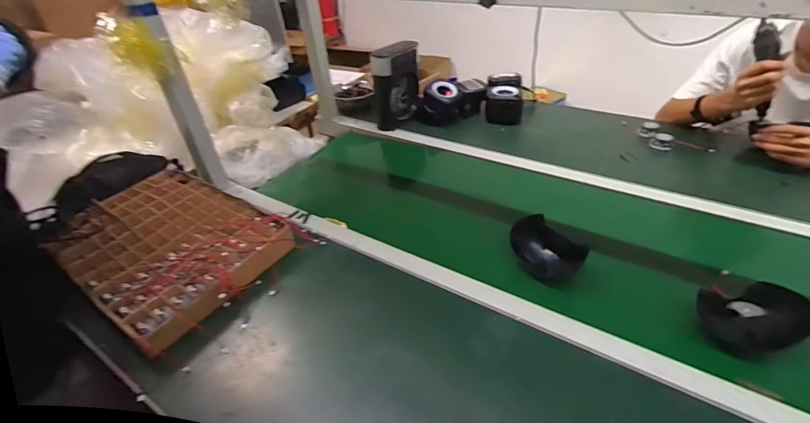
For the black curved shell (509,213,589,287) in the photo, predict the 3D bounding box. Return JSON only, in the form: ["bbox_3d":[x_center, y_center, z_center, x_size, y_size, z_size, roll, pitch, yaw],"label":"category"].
[{"bbox_3d":[0.250,0.072,0.694,0.079,0.069,0.126,-23,41,-22],"label":"black curved shell"}]

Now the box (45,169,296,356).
[{"bbox_3d":[-0.525,0.047,0.847,0.533,0.064,0.333,23,45,31],"label":"box"}]

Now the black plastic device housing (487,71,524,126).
[{"bbox_3d":[0.321,-0.356,1.250,0.116,0.110,0.174,5,39,12],"label":"black plastic device housing"}]

